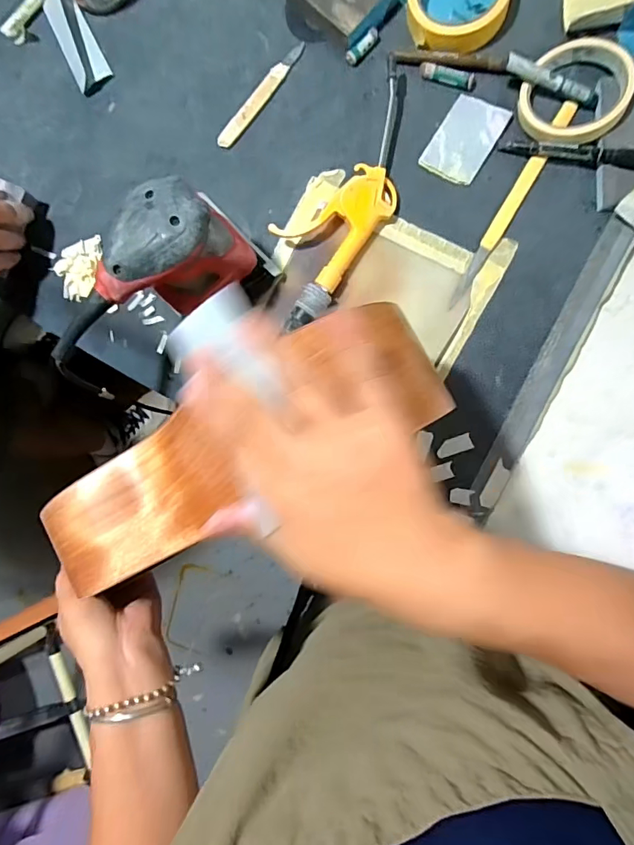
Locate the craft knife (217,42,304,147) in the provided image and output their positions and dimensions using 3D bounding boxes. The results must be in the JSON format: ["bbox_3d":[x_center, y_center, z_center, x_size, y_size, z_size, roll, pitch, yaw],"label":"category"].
[{"bbox_3d":[-0.057,-0.342,0.481,0.016,0.007,0.129,42,96,7],"label":"craft knife"}]

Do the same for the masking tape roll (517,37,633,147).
[{"bbox_3d":[0.237,-0.299,0.424,0.089,0.028,0.090,0,90,9],"label":"masking tape roll"}]

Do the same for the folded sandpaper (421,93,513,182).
[{"bbox_3d":[0.143,-0.274,0.449,0.055,0.004,0.076,34,100,8],"label":"folded sandpaper"}]

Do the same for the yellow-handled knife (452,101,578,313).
[{"bbox_3d":[0.187,-0.209,0.446,0.016,0.006,0.211,31,94,8],"label":"yellow-handled knife"}]

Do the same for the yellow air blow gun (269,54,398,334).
[{"bbox_3d":[0.026,-0.215,0.459,0.085,0.027,0.256,35,95,8],"label":"yellow air blow gun"}]

